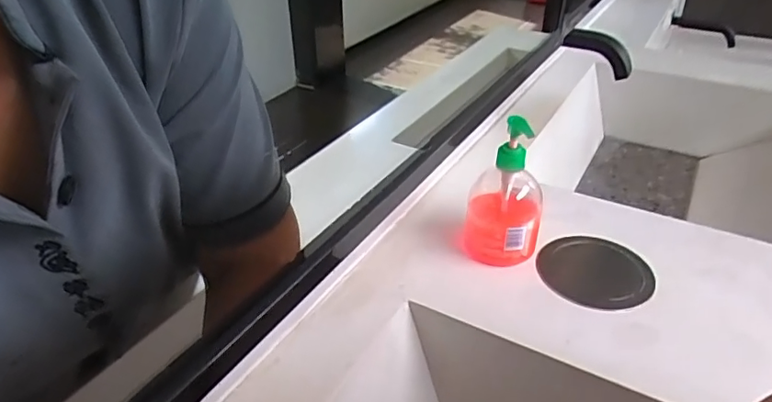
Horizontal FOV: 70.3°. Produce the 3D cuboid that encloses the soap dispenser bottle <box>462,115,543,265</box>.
[{"bbox_3d":[0.135,-0.013,0.612,0.083,0.162,0.081,9,34,12],"label":"soap dispenser bottle"}]

